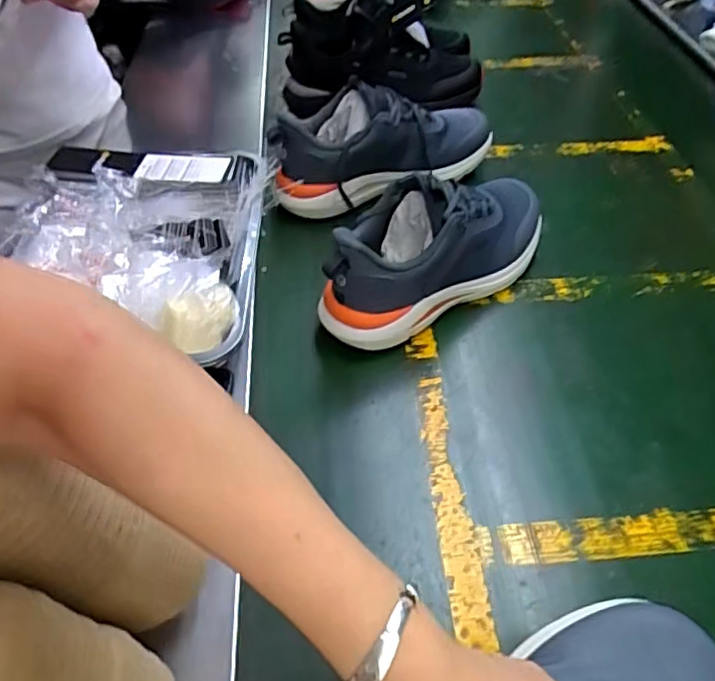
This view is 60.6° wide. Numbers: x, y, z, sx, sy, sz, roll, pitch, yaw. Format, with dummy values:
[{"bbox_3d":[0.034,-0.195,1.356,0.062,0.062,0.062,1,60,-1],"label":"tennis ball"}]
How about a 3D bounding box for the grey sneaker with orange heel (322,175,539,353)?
[{"bbox_3d":[0.094,-0.110,0.674,0.306,0.135,0.106,-29,54,-24],"label":"grey sneaker with orange heel"}]

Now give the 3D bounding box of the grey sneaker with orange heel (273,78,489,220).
[{"bbox_3d":[0.032,-0.268,0.812,0.315,0.124,0.098,-20,51,-18],"label":"grey sneaker with orange heel"}]

